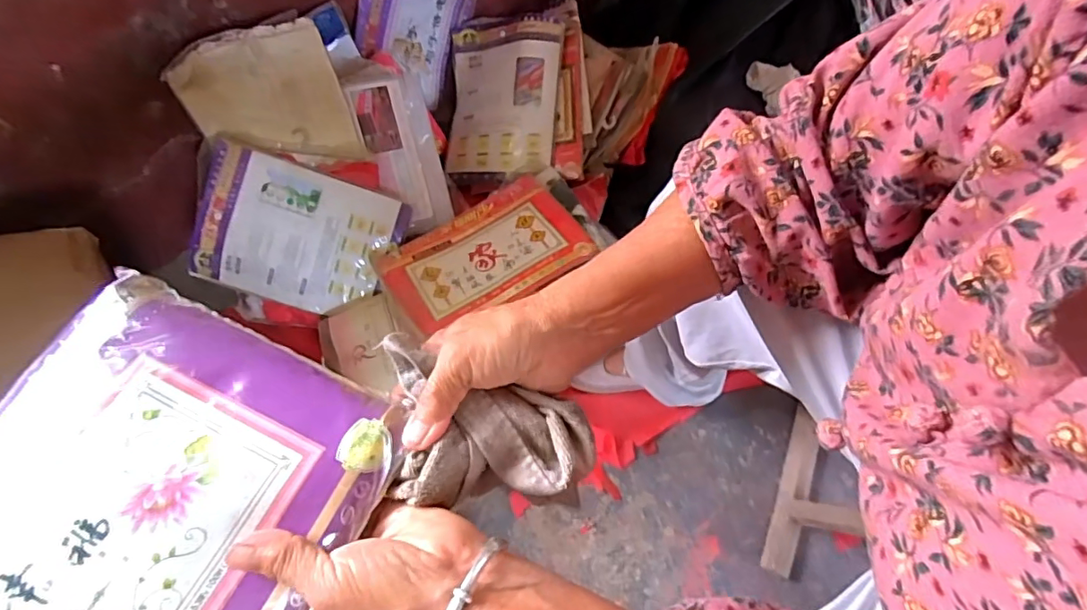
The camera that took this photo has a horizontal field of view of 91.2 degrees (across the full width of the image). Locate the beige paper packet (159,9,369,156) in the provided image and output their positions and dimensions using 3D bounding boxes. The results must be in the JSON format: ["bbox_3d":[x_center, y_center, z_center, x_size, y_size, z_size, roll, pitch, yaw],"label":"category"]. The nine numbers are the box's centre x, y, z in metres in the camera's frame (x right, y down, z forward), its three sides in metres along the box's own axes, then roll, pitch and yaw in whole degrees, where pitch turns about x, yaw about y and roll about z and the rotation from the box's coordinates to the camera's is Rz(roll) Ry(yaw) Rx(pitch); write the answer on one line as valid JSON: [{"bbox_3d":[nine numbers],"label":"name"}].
[{"bbox_3d":[-0.371,-0.271,0.721,0.195,0.181,0.047,-20,36,-8],"label":"beige paper packet"}]

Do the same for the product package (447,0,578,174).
[{"bbox_3d":[-0.069,-0.377,0.904,0.197,0.049,0.271,6,91,21],"label":"product package"}]

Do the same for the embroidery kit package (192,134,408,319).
[{"bbox_3d":[-0.366,-0.102,0.776,0.287,0.043,0.203,17,99,-13],"label":"embroidery kit package"}]

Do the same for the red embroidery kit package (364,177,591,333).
[{"bbox_3d":[-0.093,-0.082,0.775,0.277,0.016,0.211,-26,53,-9],"label":"red embroidery kit package"}]

